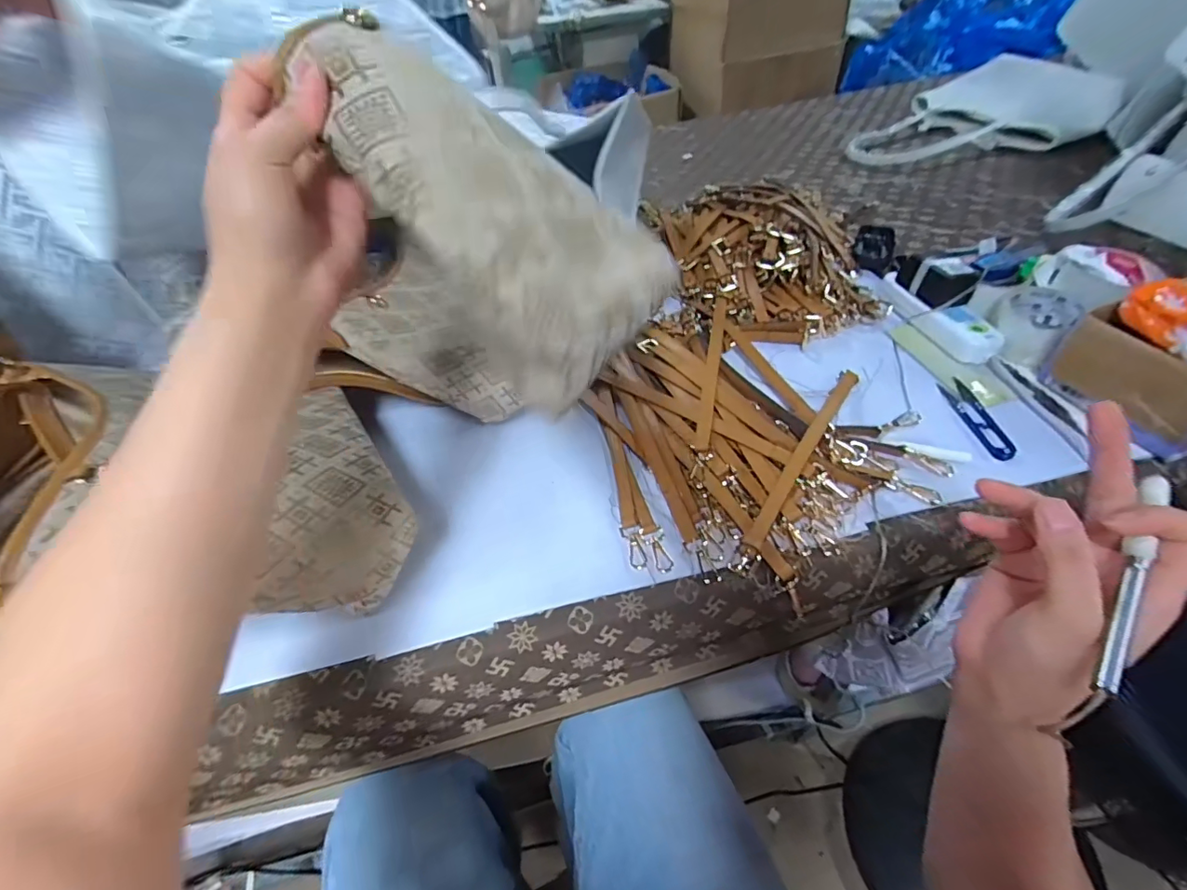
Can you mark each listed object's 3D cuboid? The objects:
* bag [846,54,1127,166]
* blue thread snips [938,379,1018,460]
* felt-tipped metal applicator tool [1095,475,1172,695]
[{"bbox_3d":[0.818,-0.686,1.083,0.539,0.097,0.364,-38,54,-25],"label":"bag"},{"bbox_3d":[0.403,-0.031,0.545,0.024,0.016,0.123,-4,47,2],"label":"blue thread snips"},{"bbox_3d":[0.254,0.060,0.242,0.009,0.012,0.119,28,62,28],"label":"felt-tipped metal applicator tool"}]

